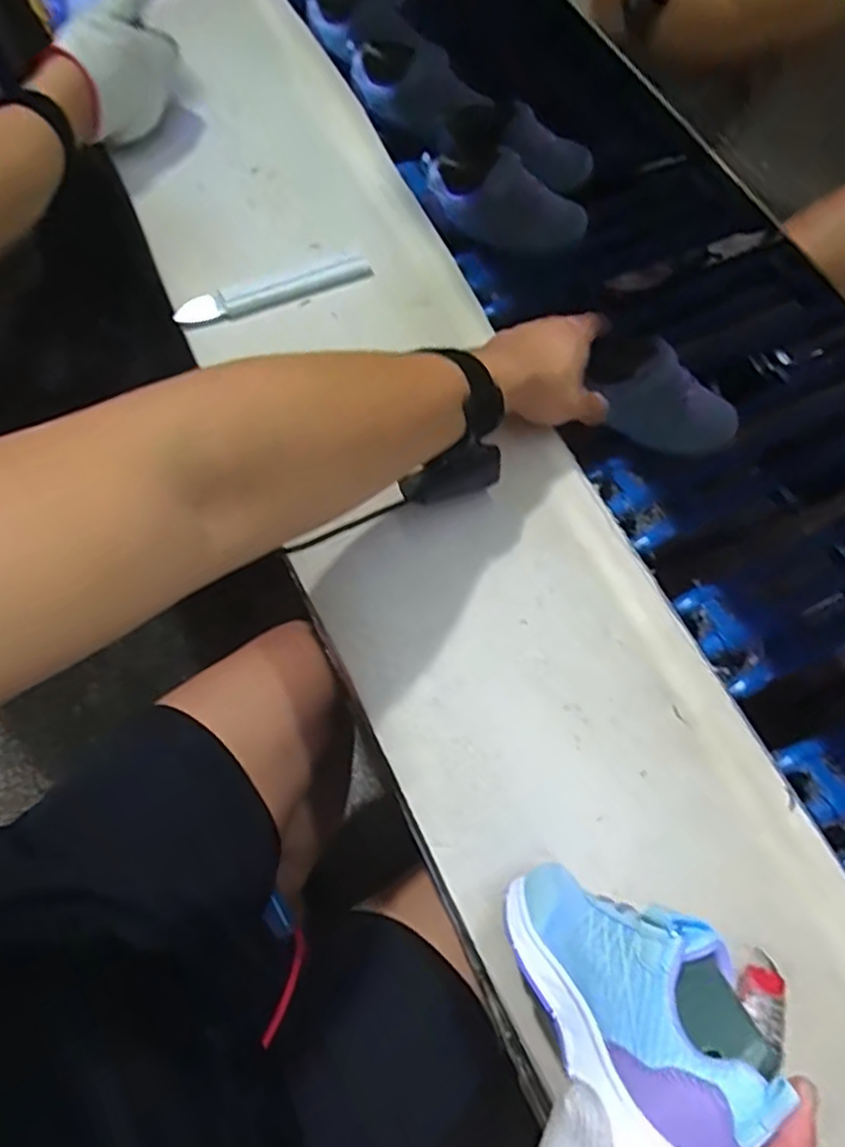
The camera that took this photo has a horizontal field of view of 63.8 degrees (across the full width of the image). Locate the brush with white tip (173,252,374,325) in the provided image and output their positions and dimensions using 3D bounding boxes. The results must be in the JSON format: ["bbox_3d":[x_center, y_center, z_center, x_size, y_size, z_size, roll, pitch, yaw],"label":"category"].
[{"bbox_3d":[-0.129,-0.248,0.592,0.170,0.021,0.021,-17,69,-6],"label":"brush with white tip"}]

